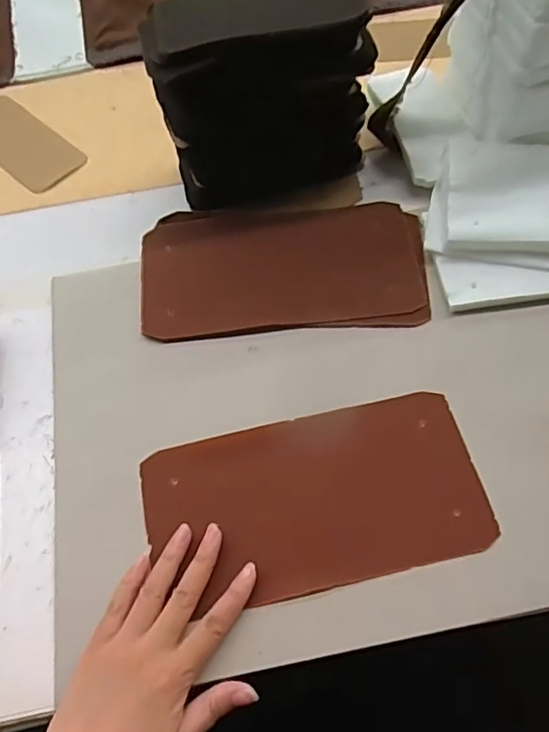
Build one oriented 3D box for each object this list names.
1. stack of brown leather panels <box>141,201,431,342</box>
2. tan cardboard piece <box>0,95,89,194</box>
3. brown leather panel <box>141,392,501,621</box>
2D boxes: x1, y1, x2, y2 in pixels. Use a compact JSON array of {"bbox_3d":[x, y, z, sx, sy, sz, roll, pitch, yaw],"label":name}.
[{"bbox_3d":[0.008,-0.096,0.534,0.260,0.014,0.143,-5,63,1],"label":"stack of brown leather panels"},{"bbox_3d":[-0.288,-0.254,0.629,0.167,0.006,0.071,38,71,20],"label":"tan cardboard piece"},{"bbox_3d":[0.029,0.100,0.427,0.247,0.007,0.128,-12,63,-2],"label":"brown leather panel"}]

